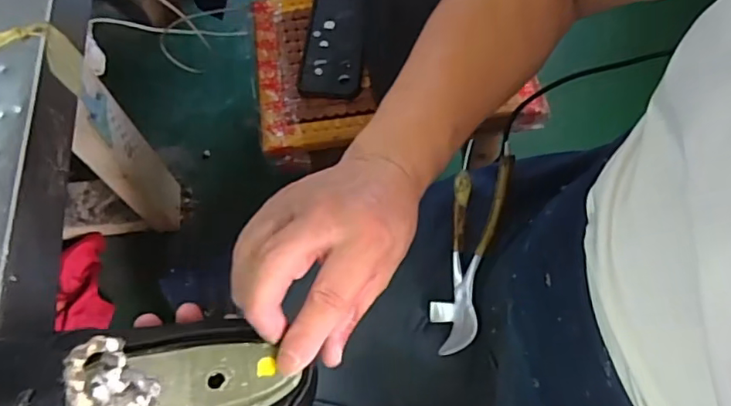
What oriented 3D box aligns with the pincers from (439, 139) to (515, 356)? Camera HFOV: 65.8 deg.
[{"bbox_3d":[0.098,0.041,0.518,0.046,0.021,0.195,10,83,6],"label":"pincers"}]

